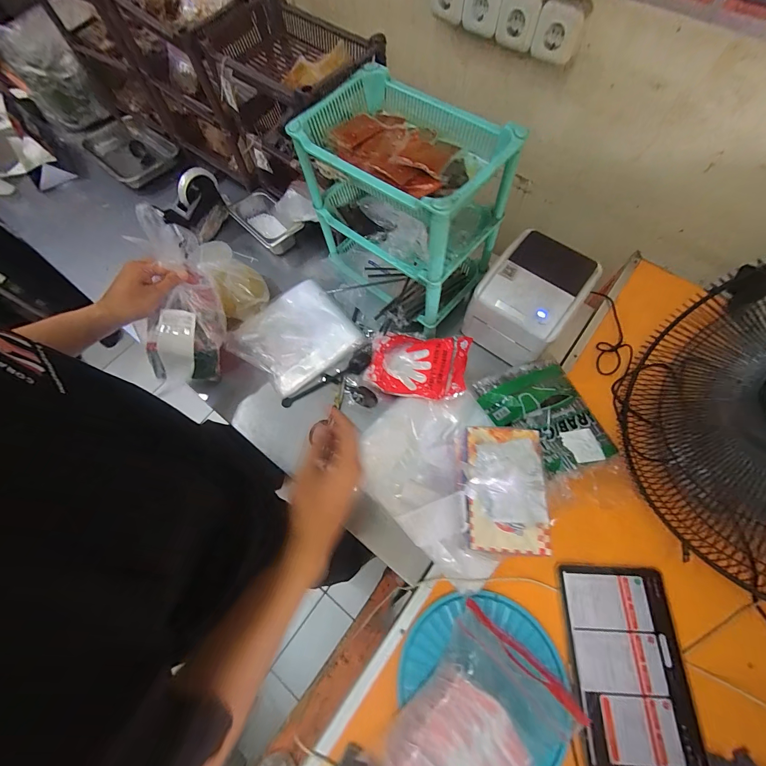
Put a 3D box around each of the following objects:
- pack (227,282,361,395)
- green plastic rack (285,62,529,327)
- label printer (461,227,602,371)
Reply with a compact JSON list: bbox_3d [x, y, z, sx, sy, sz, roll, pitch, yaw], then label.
[{"bbox_3d":[-0.190,-0.102,0.705,0.228,0.037,0.211,-38,75,-11],"label":"pack"},{"bbox_3d":[0.028,-0.309,0.620,0.308,0.314,0.190,39,74,15],"label":"green plastic rack"},{"bbox_3d":[0.283,-0.161,0.657,0.169,0.147,0.192,37,73,14],"label":"label printer"}]

